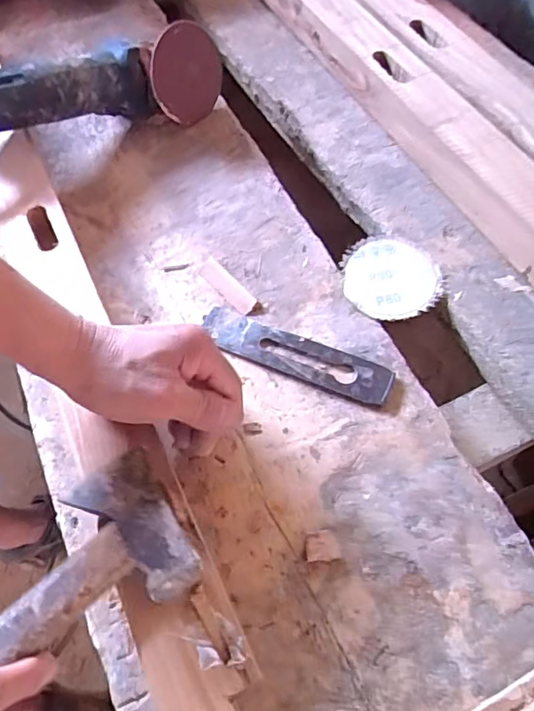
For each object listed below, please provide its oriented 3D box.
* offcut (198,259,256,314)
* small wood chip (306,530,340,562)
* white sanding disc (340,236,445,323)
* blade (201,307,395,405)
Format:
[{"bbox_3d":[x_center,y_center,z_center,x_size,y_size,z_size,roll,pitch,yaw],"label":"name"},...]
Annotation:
[{"bbox_3d":[-0.038,-0.066,0.500,0.021,0.005,0.073,-38,64,-19],"label":"offcut"},{"bbox_3d":[0.039,0.137,0.380,0.023,0.004,0.020,-9,59,-3],"label":"small wood chip"},{"bbox_3d":[0.117,-0.074,0.500,0.091,0.005,0.093,2,59,4],"label":"white sanding disc"},{"bbox_3d":[0.022,-0.001,0.461,0.172,0.007,0.040,19,61,13],"label":"blade"}]

